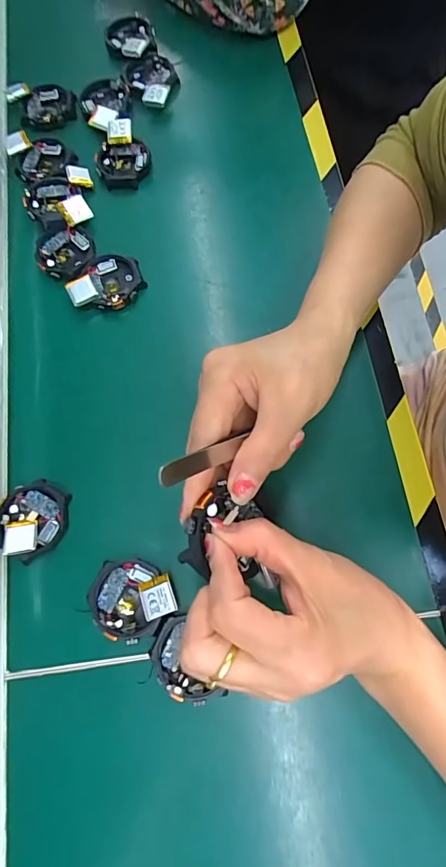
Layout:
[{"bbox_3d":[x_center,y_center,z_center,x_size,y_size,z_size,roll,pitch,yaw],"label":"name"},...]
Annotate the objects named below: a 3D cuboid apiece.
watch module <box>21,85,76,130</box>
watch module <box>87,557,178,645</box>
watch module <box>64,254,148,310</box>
[{"bbox_3d":[-0.167,-0.311,0.401,0.051,0.011,0.048,-44,75,-7],"label":"watch module"},{"bbox_3d":[-0.060,0.106,0.277,0.052,0.013,0.052,-40,66,-1],"label":"watch module"},{"bbox_3d":[-0.097,-0.126,0.347,0.060,0.013,0.048,-18,74,0],"label":"watch module"}]

